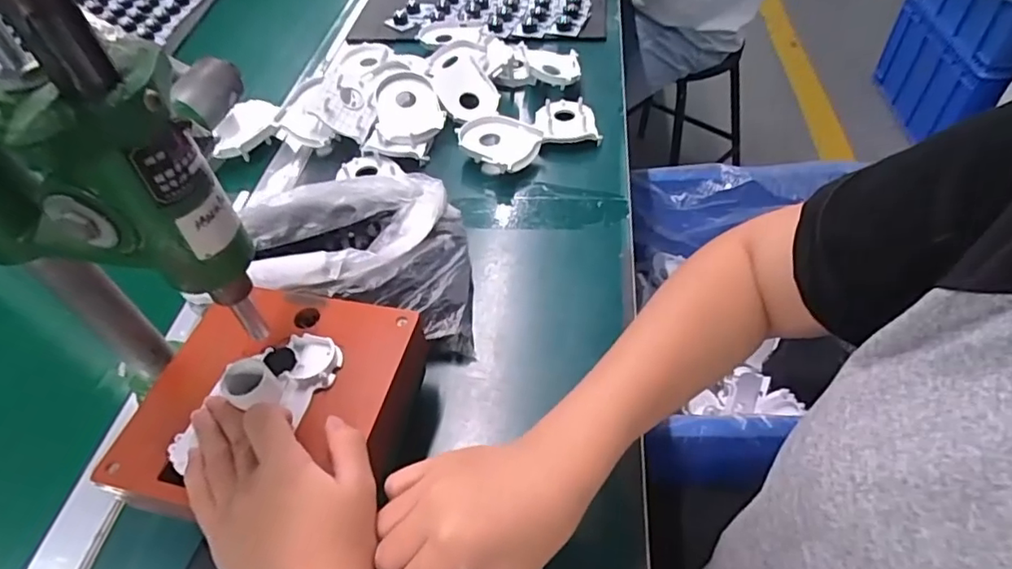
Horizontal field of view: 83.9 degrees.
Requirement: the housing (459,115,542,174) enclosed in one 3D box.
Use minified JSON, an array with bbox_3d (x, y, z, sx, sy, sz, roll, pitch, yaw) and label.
[{"bbox_3d":[-0.010,-0.148,0.603,0.081,0.029,0.068,26,55,21],"label":"housing"}]

